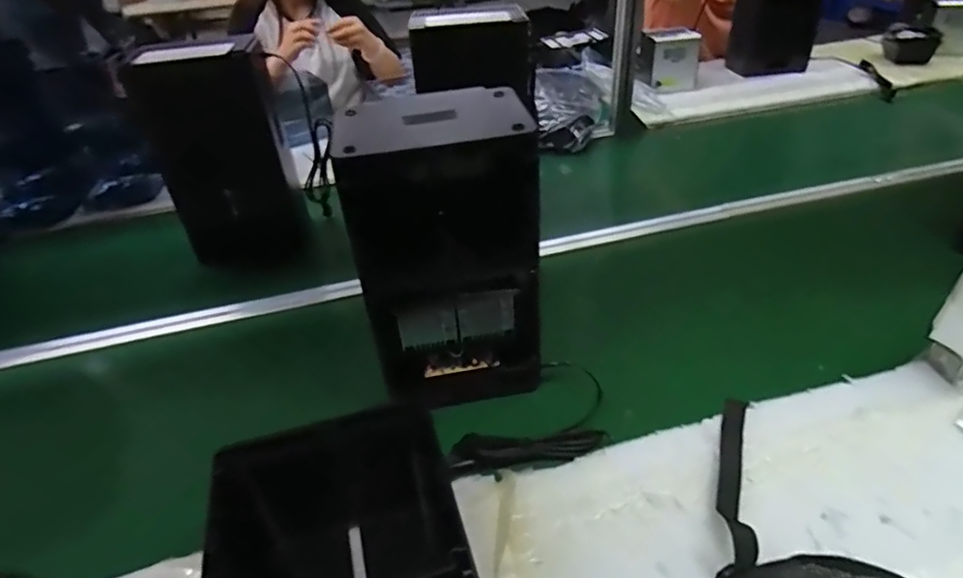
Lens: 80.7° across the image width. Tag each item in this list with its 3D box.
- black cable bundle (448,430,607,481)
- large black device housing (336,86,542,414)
[{"bbox_3d":[0.052,0.188,0.653,0.184,0.016,0.047,-5,42,-3],"label":"black cable bundle"},{"bbox_3d":[-0.039,-0.032,0.674,0.203,0.351,0.136,-9,38,-6],"label":"large black device housing"}]

